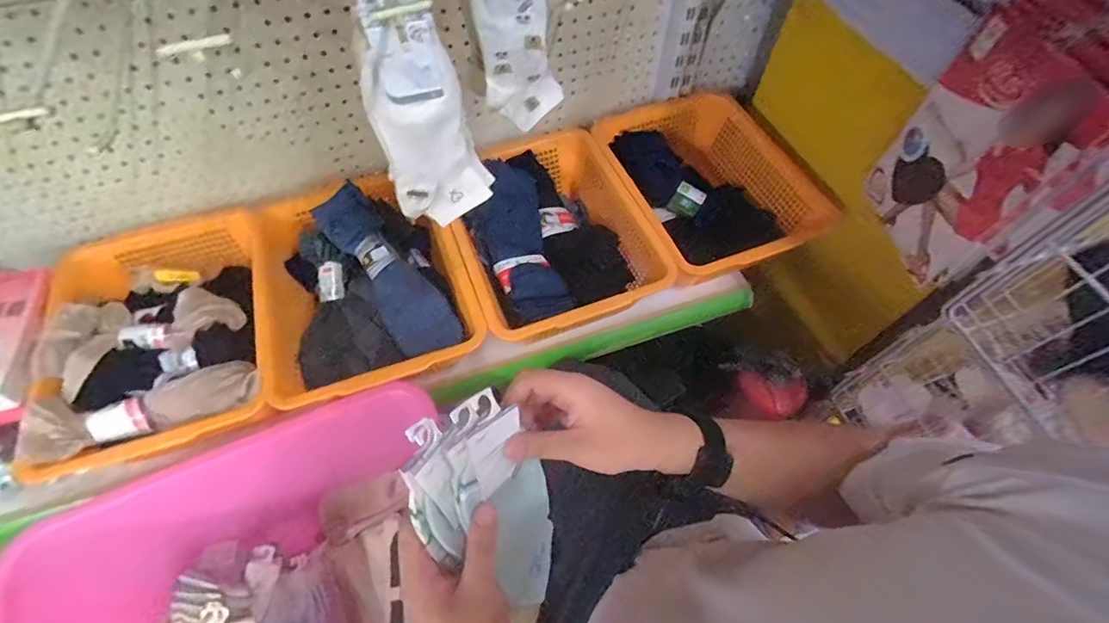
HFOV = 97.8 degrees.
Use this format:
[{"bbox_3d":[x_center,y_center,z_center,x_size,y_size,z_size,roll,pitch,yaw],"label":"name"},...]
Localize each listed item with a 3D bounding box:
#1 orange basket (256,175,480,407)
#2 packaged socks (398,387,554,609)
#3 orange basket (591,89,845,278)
[{"bbox_3d":[-0.298,-0.048,0.737,0.286,0.118,0.380,-25,63,-14],"label":"orange basket"},{"bbox_3d":[-0.049,0.170,0.408,0.101,0.218,0.034,-34,32,-18],"label":"packaged socks"},{"bbox_3d":[0.256,-0.224,0.876,0.307,0.135,0.407,-23,62,-13],"label":"orange basket"}]

